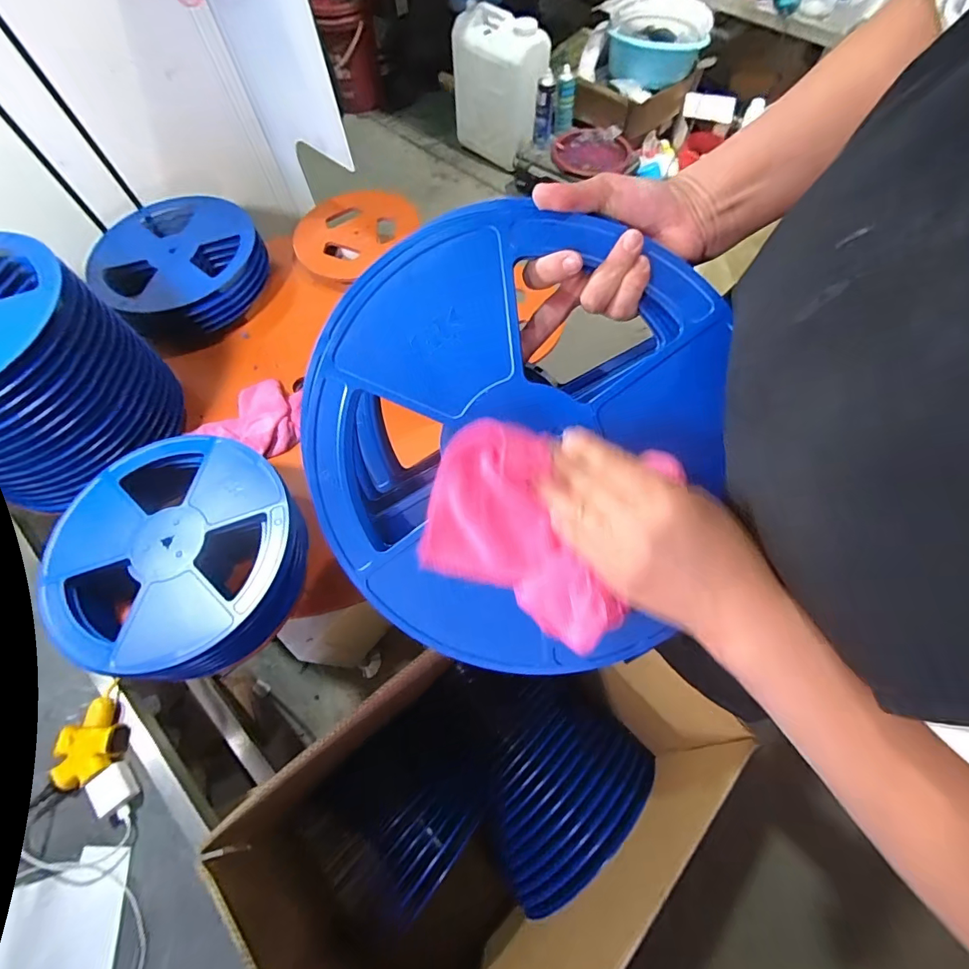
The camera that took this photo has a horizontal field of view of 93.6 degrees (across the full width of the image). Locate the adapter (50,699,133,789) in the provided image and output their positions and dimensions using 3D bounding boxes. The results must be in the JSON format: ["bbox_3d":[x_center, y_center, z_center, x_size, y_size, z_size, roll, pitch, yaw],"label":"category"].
[{"bbox_3d":[-0.583,0.384,0.669,0.090,0.041,0.096,-37,71,-14],"label":"adapter"}]

